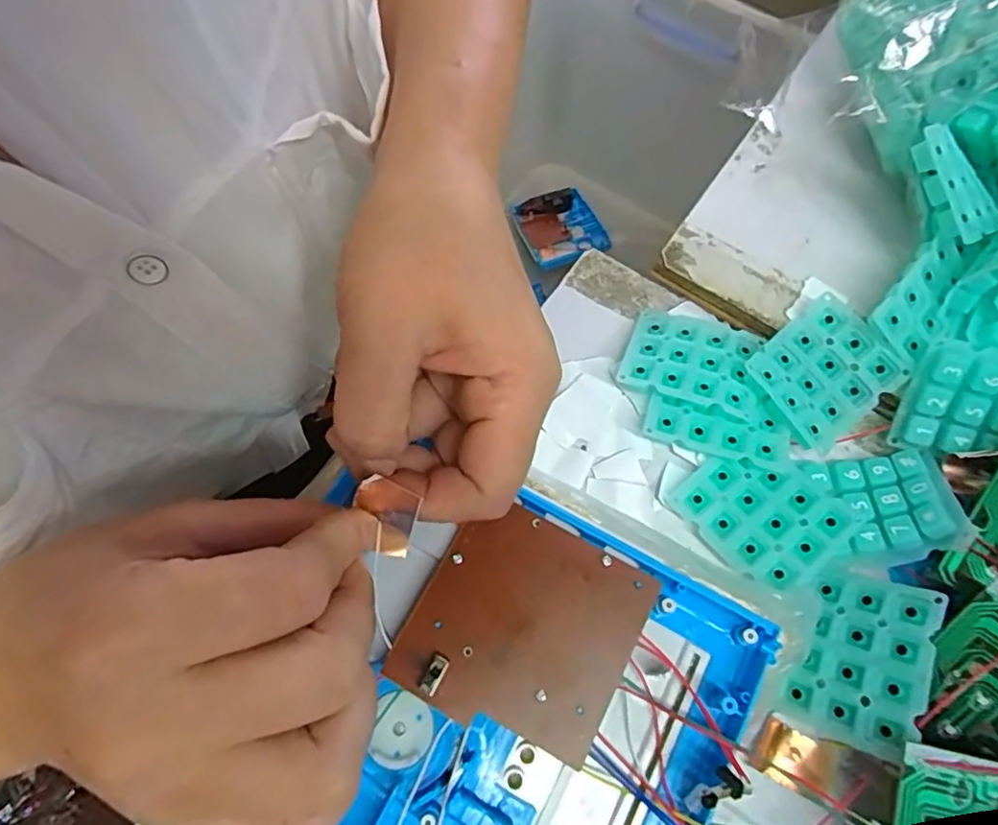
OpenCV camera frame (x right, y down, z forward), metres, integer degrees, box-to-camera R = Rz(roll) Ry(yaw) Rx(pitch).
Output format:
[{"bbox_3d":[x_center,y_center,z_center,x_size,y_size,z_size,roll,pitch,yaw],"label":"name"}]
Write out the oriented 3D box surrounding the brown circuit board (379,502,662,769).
[{"bbox_3d":[0.009,0.075,0.217,0.072,0.005,0.072,27,71,11],"label":"brown circuit board"}]

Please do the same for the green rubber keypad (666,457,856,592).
[{"bbox_3d":[0.108,0.041,0.259,0.048,0.015,0.056,-36,72,-12],"label":"green rubber keypad"}]

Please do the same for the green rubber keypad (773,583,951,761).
[{"bbox_3d":[0.131,0.090,0.227,0.043,0.005,0.057,4,68,51],"label":"green rubber keypad"}]

